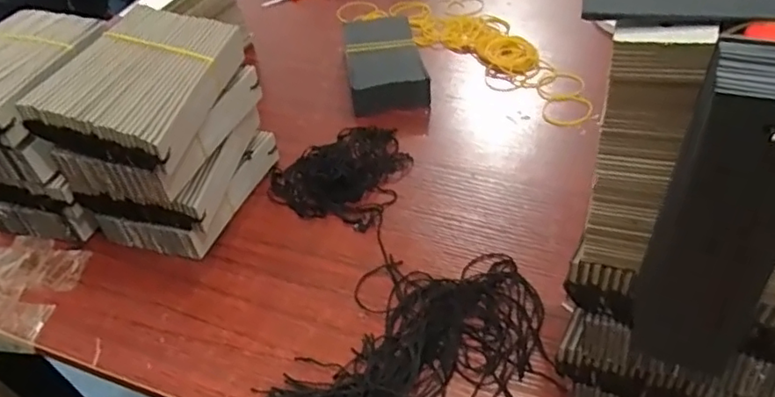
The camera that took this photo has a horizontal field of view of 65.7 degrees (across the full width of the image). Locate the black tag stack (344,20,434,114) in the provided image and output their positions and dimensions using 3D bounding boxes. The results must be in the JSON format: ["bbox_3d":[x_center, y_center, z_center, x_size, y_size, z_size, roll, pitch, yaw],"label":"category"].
[{"bbox_3d":[-0.003,-0.138,0.617,0.074,0.033,0.131,-10,44,-2],"label":"black tag stack"}]

